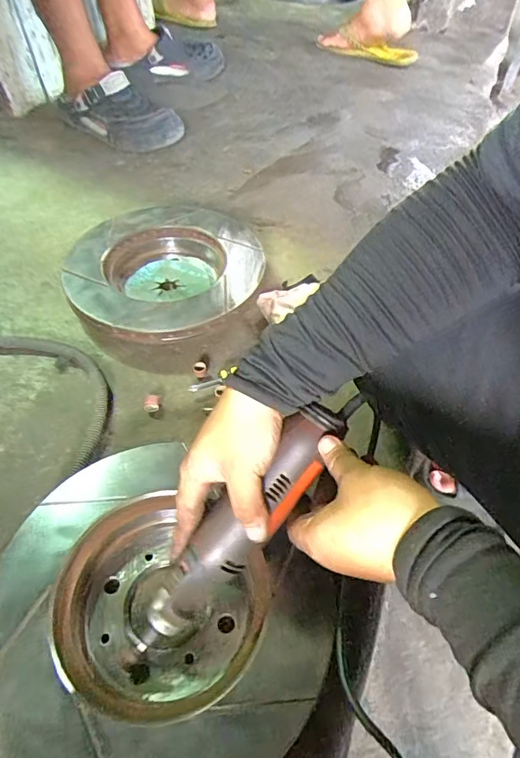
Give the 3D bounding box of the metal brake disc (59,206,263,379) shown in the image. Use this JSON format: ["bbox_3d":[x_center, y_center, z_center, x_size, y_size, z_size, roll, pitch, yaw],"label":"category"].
[{"bbox_3d":[-0.121,-0.133,0.611,0.251,0.049,0.274,-6,51,-5],"label":"metal brake disc"}]

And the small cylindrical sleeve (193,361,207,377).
[{"bbox_3d":[-0.070,-0.012,0.536,0.016,0.011,0.020,-5,51,-4],"label":"small cylindrical sleeve"}]

